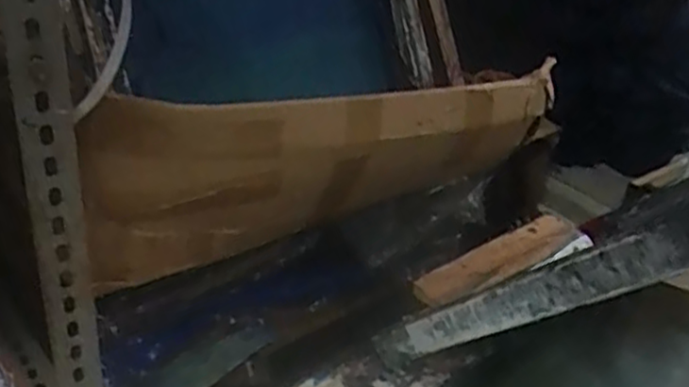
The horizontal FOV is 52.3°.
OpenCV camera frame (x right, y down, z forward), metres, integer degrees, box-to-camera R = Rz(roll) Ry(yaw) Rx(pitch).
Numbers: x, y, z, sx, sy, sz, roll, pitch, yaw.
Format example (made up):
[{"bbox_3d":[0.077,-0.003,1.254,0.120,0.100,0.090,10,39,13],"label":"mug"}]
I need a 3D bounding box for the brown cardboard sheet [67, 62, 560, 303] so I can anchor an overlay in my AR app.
[{"bbox_3d":[-0.005,-0.020,0.821,0.569,0.239,0.029,-7,47,-31],"label":"brown cardboard sheet"}]

